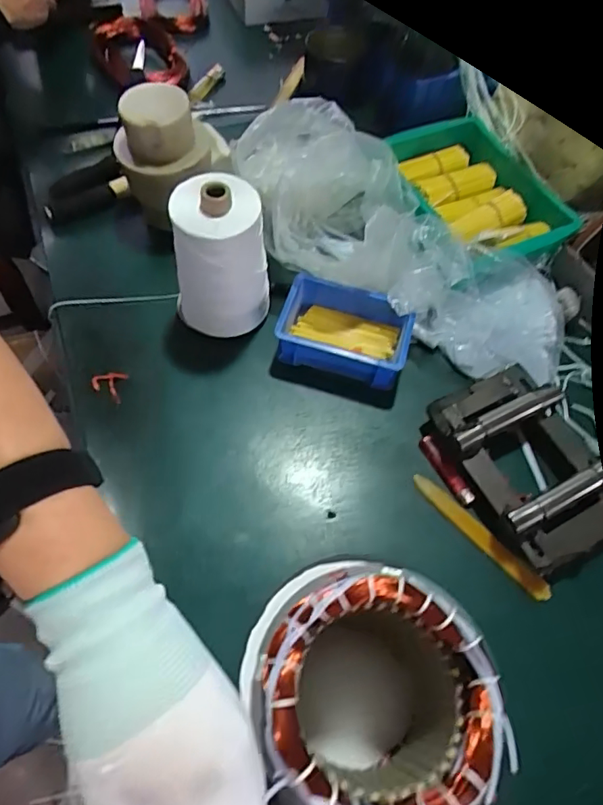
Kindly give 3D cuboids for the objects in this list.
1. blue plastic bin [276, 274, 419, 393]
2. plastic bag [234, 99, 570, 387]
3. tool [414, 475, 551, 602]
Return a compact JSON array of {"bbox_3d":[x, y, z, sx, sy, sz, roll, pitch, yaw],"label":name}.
[{"bbox_3d":[0.049,-0.078,0.588,0.138,0.053,0.089,15,62,6],"label":"blue plastic bin"},{"bbox_3d":[0.107,-0.200,0.621,0.458,0.088,0.217,30,65,13],"label":"plastic bag"},{"bbox_3d":[0.174,0.129,0.515,0.022,0.013,0.159,-38,70,-20],"label":"tool"}]

